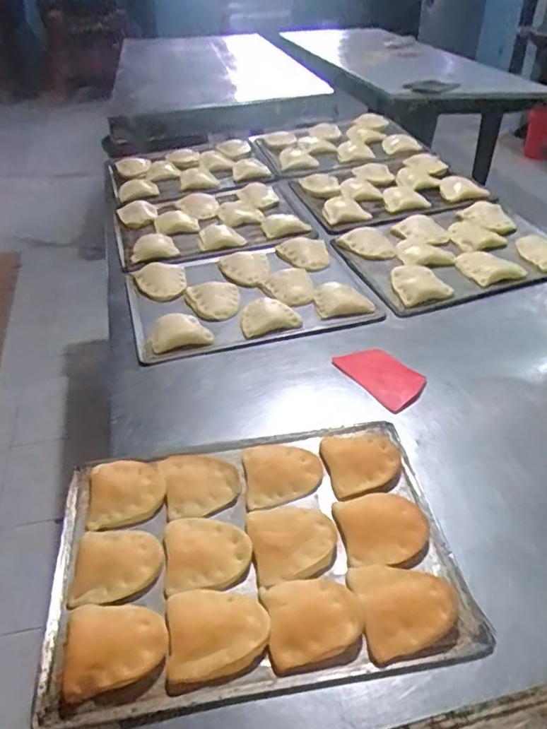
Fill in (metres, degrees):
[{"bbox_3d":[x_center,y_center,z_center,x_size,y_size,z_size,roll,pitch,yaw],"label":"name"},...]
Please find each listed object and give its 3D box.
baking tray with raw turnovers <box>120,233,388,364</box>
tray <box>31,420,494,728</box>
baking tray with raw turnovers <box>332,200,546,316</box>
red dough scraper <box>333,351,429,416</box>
[{"bbox_3d":[-0.058,-0.146,1.079,0.442,0.034,0.336,-13,40,-11],"label":"baking tray with raw turnovers"},{"bbox_3d":[-0.028,0.204,0.641,0.448,0.031,0.318,-8,39,-5],"label":"tray"},{"bbox_3d":[0.383,-0.257,1.166,0.448,0.035,0.340,-14,40,-12],"label":"baking tray with raw turnovers"},{"bbox_3d":[0.173,0.020,0.882,0.093,0.011,0.147,-29,45,-28],"label":"red dough scraper"}]

